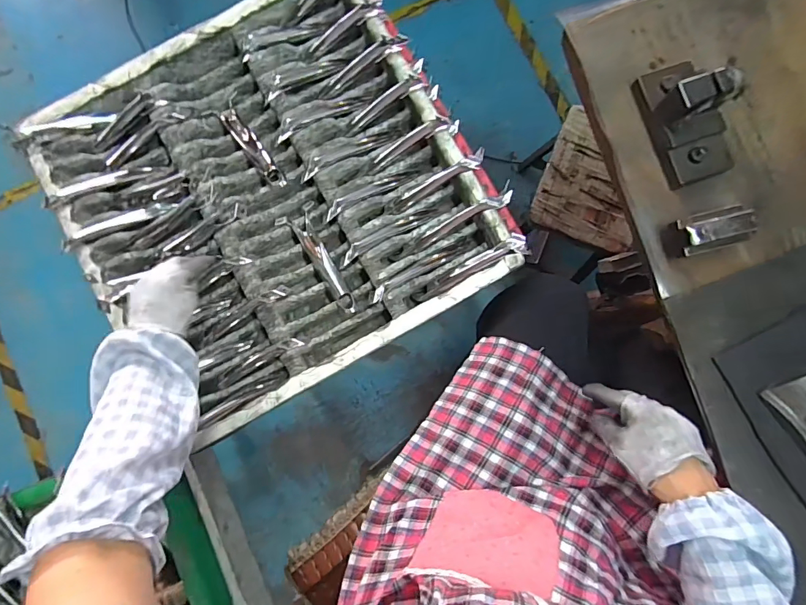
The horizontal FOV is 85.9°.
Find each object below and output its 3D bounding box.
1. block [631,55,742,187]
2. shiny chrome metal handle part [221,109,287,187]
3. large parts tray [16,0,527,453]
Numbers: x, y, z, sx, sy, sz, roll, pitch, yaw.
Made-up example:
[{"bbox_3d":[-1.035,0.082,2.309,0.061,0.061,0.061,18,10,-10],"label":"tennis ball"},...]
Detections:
[{"bbox_3d":[0.309,-0.201,0.459,0.064,0.066,0.133,-19,86,-3],"label":"block"},{"bbox_3d":[-0.224,-0.230,0.658,0.027,0.031,0.149,-37,87,-4],"label":"shiny chrome metal handle part"},{"bbox_3d":[-0.184,-0.156,0.641,0.548,0.084,0.536,-30,85,-3],"label":"large parts tray"}]

